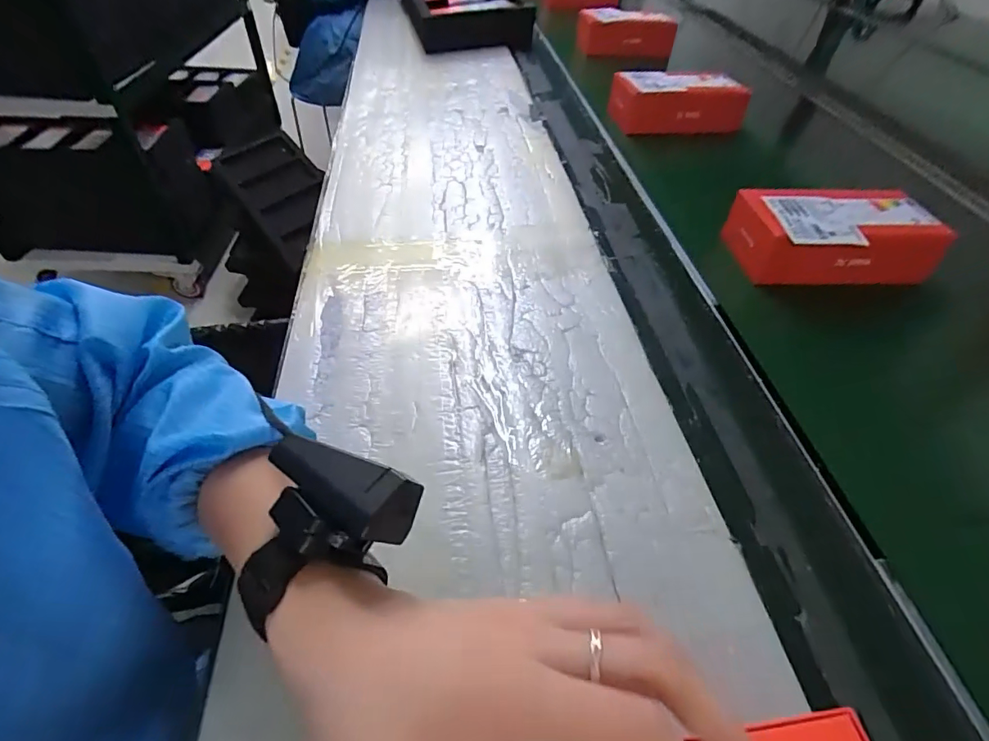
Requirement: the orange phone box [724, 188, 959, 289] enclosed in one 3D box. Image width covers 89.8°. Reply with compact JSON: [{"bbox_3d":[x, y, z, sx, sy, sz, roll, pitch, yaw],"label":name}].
[{"bbox_3d":[0.340,-0.135,0.504,0.184,0.064,0.088,-3,48,-2],"label":"orange phone box"}]

